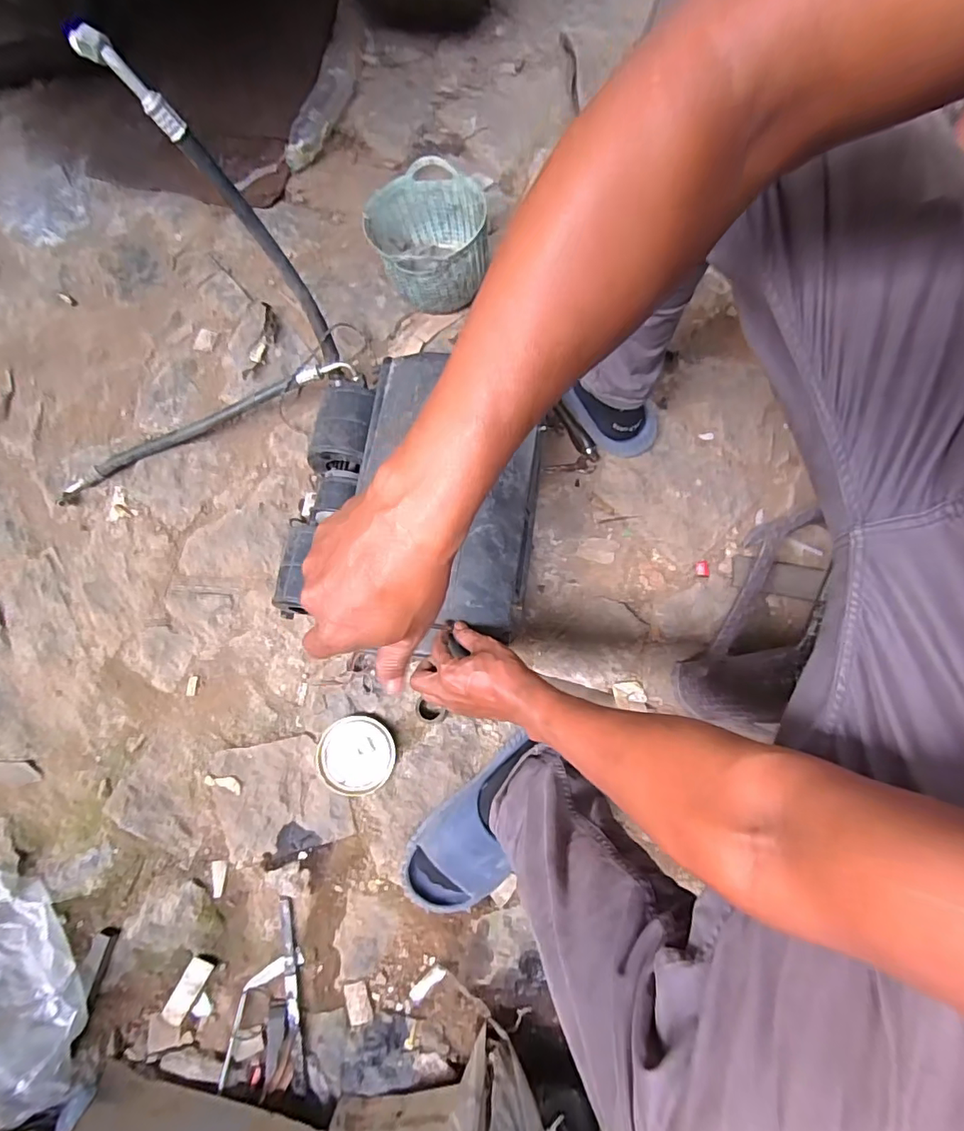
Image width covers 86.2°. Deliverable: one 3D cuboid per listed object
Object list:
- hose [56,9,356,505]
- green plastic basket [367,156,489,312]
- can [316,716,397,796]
[{"bbox_3d":[-0.462,-0.347,0.677,0.481,0.380,0.261,-18,79,-4],"label":"hose"},{"bbox_3d":[-0.080,-0.514,0.827,0.174,0.135,0.171,-22,80,-5],"label":"green plastic basket"},{"bbox_3d":[-0.177,0.268,0.729,0.105,0.024,0.102,0,78,-1],"label":"can"}]

